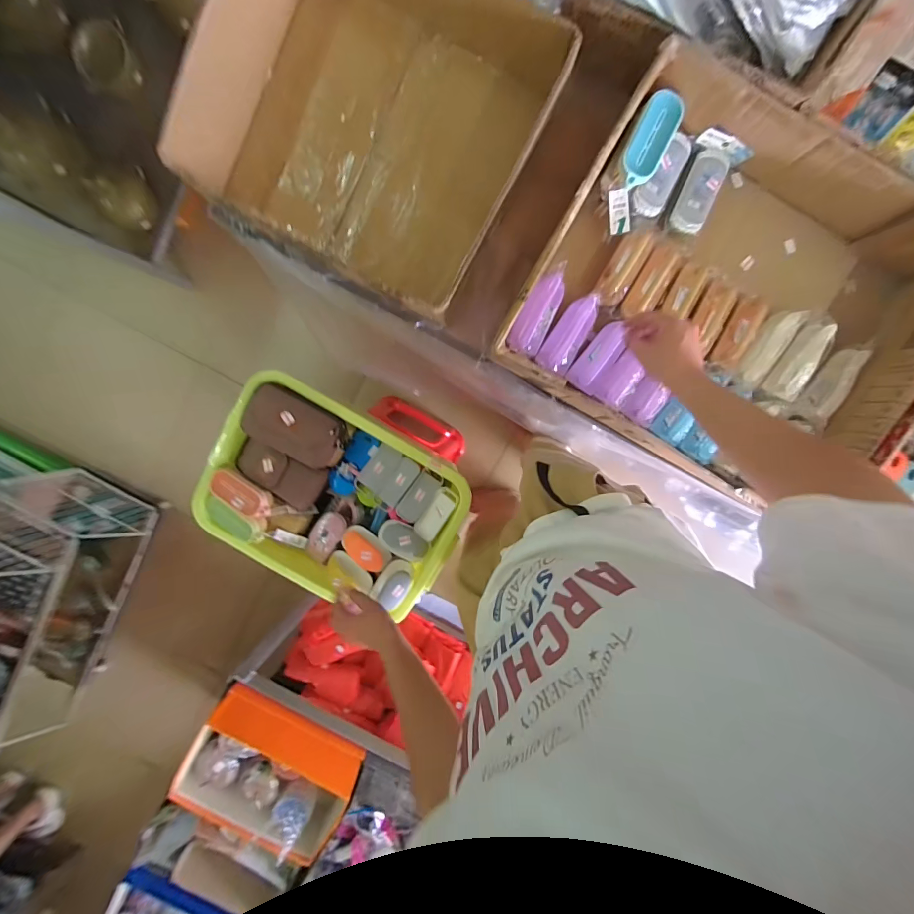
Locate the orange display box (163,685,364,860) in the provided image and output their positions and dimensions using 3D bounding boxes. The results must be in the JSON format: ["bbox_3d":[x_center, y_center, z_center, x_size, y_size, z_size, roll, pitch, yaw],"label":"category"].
[{"bbox_3d":[-0.410,0.699,0.827,0.335,0.109,0.261,31,99,-2],"label":"orange display box"}]

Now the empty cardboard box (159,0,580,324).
[{"bbox_3d":[-0.136,-0.533,0.624,0.476,0.143,0.445,29,99,-2],"label":"empty cardboard box"}]

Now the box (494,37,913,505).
[{"bbox_3d":[0.428,-0.250,0.639,0.569,0.177,0.493,30,99,-2],"label":"box"}]

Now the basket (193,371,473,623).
[{"bbox_3d":[-0.257,0.097,0.802,0.500,0.120,0.372,31,99,-2],"label":"basket"}]

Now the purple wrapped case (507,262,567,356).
[{"bbox_3d":[0.142,-0.249,0.660,0.056,0.038,0.147,27,99,-1],"label":"purple wrapped case"}]

